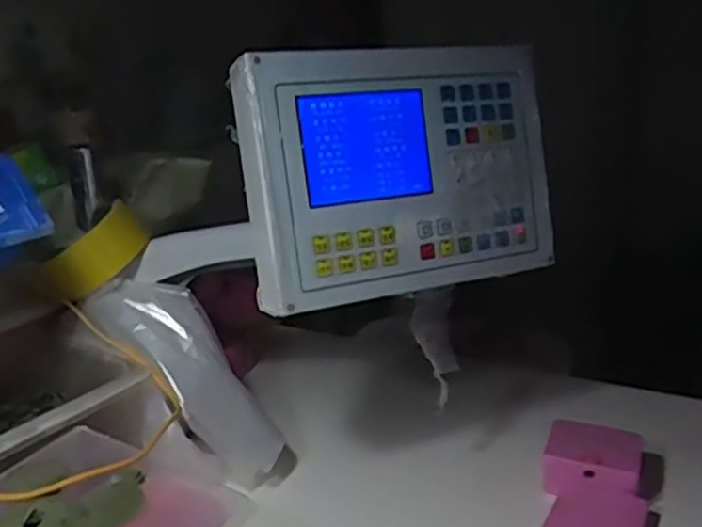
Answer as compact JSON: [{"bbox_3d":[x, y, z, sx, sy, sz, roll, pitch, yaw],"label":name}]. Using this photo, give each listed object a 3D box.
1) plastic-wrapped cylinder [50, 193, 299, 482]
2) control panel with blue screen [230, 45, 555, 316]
[{"bbox_3d":[-0.154,0.082,0.632,0.290,0.063,0.085,51,32,2],"label":"plastic-wrapped cylinder"},{"bbox_3d":[0.042,-0.074,0.543,0.248,0.184,0.040,-8,5,-23],"label":"control panel with blue screen"}]

